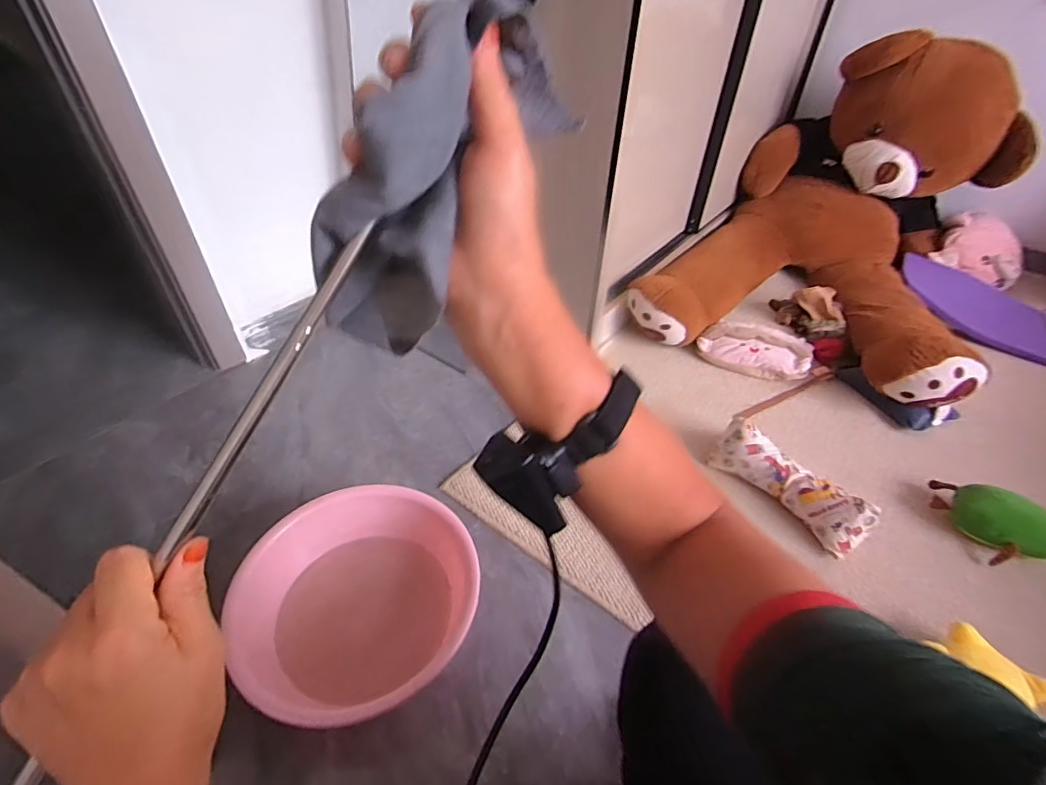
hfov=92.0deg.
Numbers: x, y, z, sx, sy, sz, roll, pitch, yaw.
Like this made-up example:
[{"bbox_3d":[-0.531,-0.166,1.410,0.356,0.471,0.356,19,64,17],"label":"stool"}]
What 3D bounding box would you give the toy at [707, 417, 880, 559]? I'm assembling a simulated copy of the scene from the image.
[{"bbox_3d":[0.528,0.174,1.000,0.089,0.094,0.299,-29,51,-30],"label":"toy"}]

